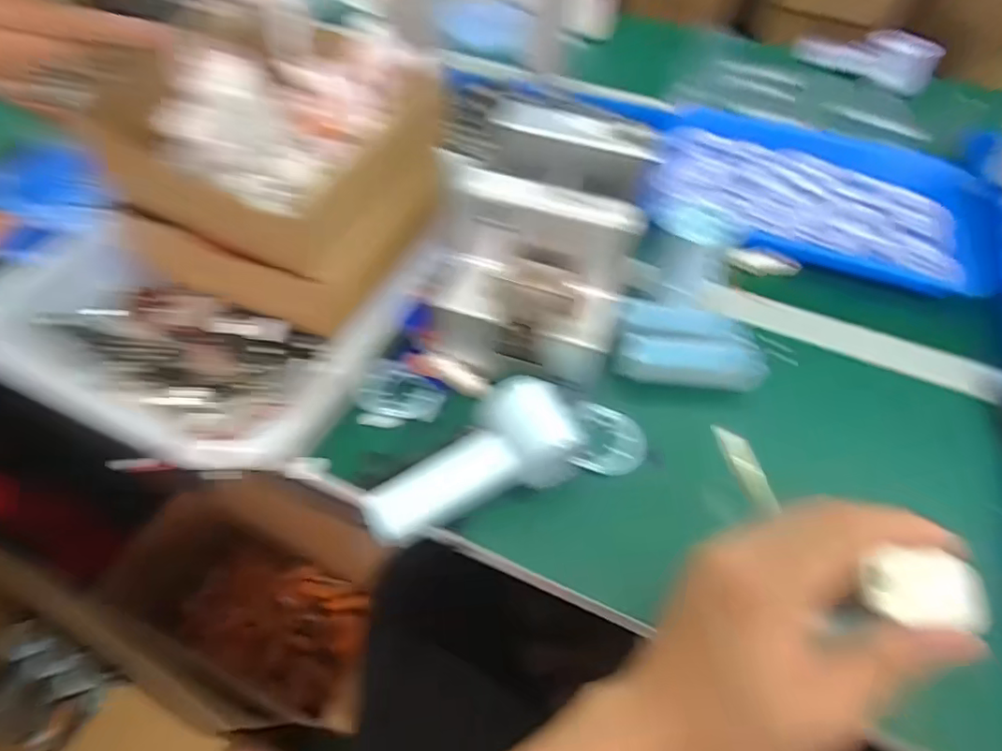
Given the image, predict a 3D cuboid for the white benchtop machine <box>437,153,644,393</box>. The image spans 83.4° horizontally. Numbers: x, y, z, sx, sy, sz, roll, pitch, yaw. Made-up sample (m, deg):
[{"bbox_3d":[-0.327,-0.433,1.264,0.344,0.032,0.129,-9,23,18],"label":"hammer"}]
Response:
[{"bbox_3d":[0.021,-0.065,0.421,0.135,0.128,0.081,20,53,12],"label":"white benchtop machine"}]

